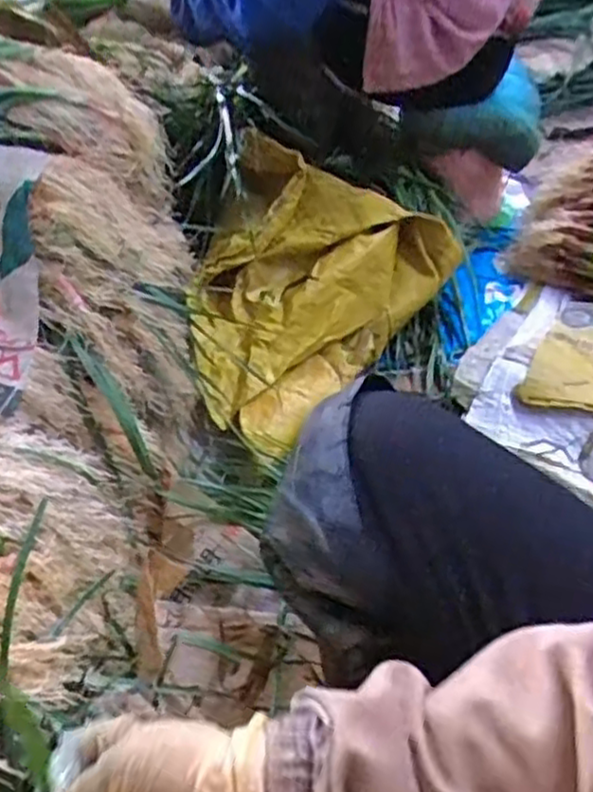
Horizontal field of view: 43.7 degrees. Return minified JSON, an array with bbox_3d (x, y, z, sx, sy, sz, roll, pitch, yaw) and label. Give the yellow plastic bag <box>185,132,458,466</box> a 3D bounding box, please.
[{"bbox_3d":[-0.009,-0.160,1.014,0.279,0.225,0.400,28,52,30],"label":"yellow plastic bag"}]

